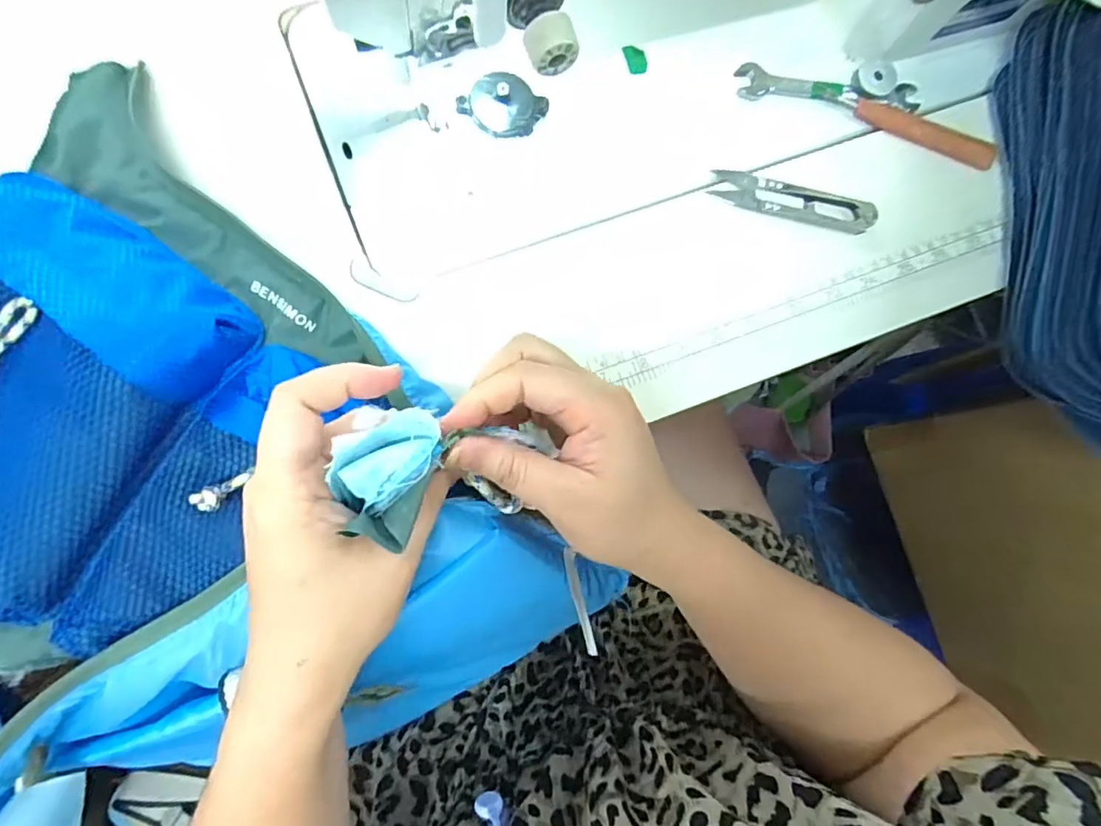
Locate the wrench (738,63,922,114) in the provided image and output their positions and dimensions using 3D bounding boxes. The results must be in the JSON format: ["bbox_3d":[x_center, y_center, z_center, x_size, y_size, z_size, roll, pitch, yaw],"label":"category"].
[{"bbox_3d":[0.178,-0.206,0.351,0.121,0.007,0.022,-1,83,-6],"label":"wrench"}]

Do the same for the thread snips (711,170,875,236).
[{"bbox_3d":[0.148,-0.130,0.340,0.099,0.011,0.021,12,82,-4],"label":"thread snips"}]

